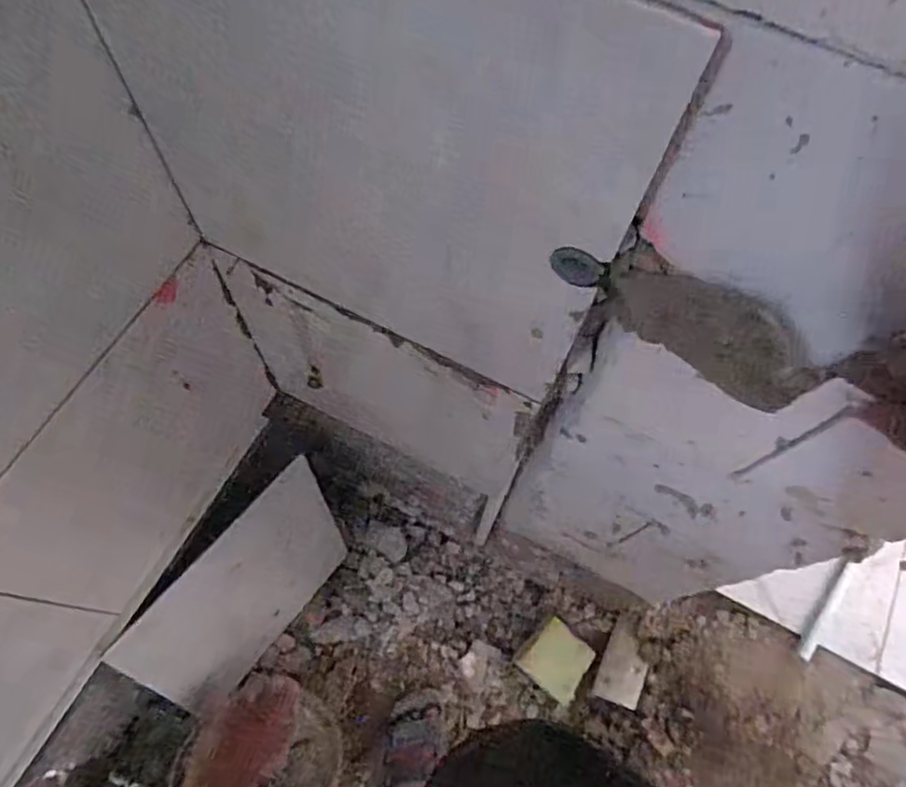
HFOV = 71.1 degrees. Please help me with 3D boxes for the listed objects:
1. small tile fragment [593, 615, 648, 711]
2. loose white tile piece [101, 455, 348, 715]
[{"bbox_3d":[0.352,0.555,1.302,0.089,0.013,0.171,16,85,28],"label":"small tile fragment"},{"bbox_3d":[-0.356,0.354,1.129,0.009,0.359,0.406,23,57,26],"label":"loose white tile piece"}]

